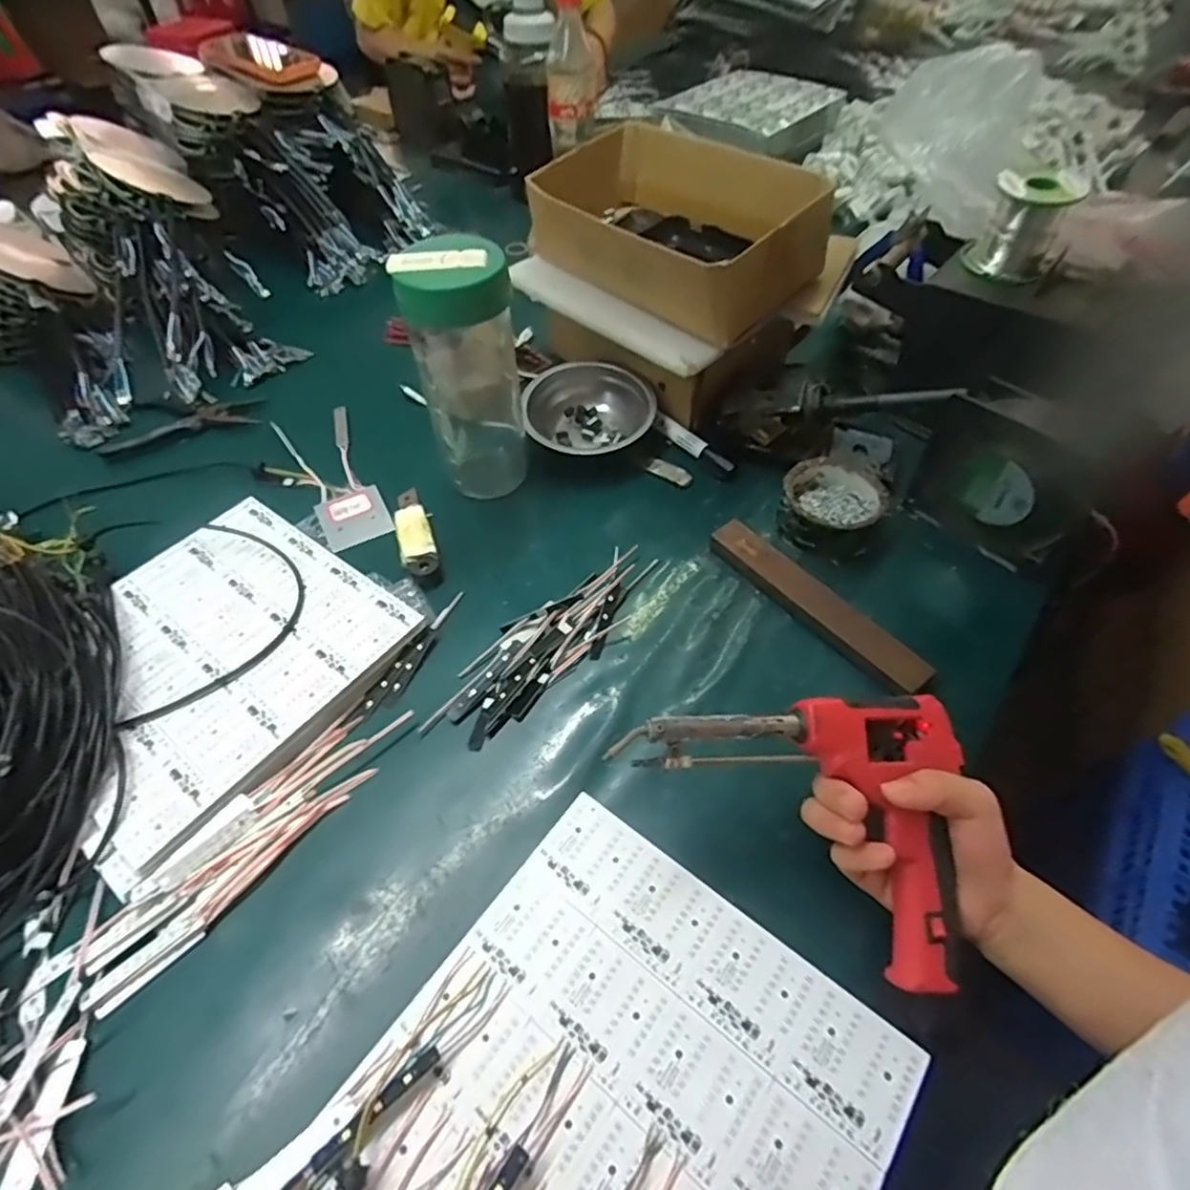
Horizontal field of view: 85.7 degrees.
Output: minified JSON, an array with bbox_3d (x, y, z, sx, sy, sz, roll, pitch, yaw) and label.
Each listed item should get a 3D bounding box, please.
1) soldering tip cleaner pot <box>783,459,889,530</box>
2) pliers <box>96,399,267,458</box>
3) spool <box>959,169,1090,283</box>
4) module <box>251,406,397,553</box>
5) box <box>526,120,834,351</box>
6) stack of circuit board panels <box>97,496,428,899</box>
[{"bbox_3d":[0.203,-0.079,0.553,0.082,0.041,0.090,10,52,10],"label":"soldering tip cleaner pot"},{"bbox_3d":[-0.414,-0.173,0.651,0.140,0.011,0.089,-3,52,-2],"label":"pliers"},{"bbox_3d":[0.353,-0.305,0.531,0.067,0.074,0.067,0,52,0],"label":"spool"},{"bbox_3d":[-0.261,-0.108,0.604,0.095,0.020,0.191,-24,51,-14],"label":"module"},{"bbox_3d":[0.078,-0.338,0.613,0.258,0.112,0.176,37,61,25],"label":"box"},{"bbox_3d":[-0.284,0.043,0.477,0.224,0.014,0.239,30,58,23],"label":"stack of circuit board panels"}]

